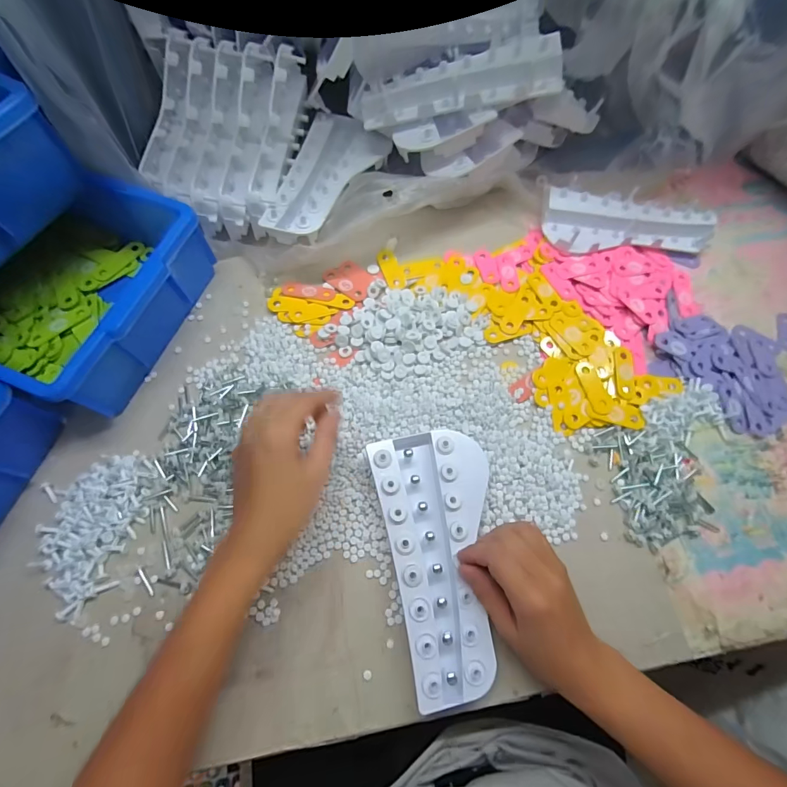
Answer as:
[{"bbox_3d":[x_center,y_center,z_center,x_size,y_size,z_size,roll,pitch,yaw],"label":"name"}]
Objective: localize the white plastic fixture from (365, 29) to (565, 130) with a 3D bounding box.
[{"bbox_3d":[0.074,-0.357,0.453,0.225,0.038,0.045,-4,67,14],"label":"white plastic fixture"}]

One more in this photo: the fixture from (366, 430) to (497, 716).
[{"bbox_3d":[0.041,0.150,0.365,0.108,0.029,0.225,-3,66,-3],"label":"fixture"}]

